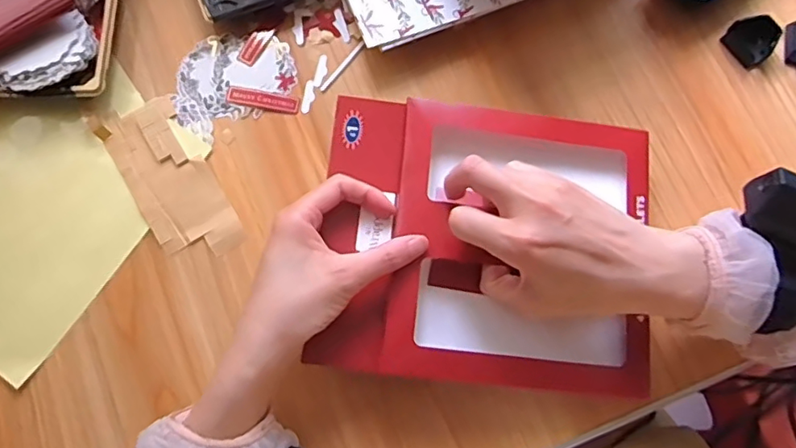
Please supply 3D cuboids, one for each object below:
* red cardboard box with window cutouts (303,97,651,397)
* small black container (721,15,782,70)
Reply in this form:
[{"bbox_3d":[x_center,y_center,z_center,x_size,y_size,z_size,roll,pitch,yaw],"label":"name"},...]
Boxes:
[{"bbox_3d":[0.064,0.010,0.380,0.227,0.031,0.194,5,74,2],"label":"red cardboard box with window cutouts"},{"bbox_3d":[0.298,-0.156,0.451,0.035,0.015,0.037,-32,79,-9],"label":"small black container"}]

